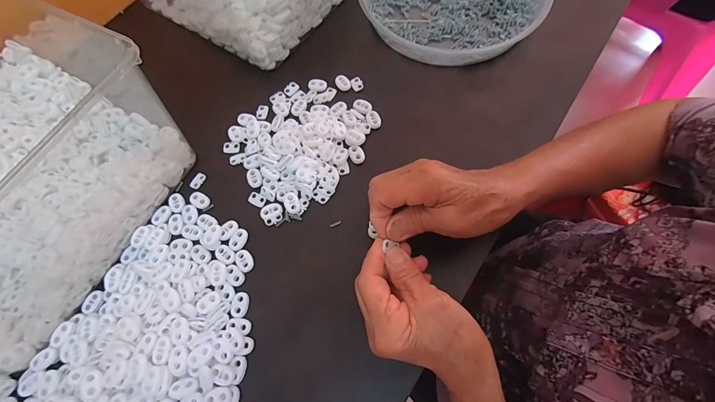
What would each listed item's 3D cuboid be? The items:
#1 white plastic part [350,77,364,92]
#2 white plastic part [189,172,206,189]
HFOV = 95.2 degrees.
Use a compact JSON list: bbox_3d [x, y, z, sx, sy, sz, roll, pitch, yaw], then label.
[{"bbox_3d":[0.000,-0.141,0.393,0.013,0.004,0.019,-30,71,-9],"label":"white plastic part"},{"bbox_3d":[-0.176,-0.023,0.359,0.012,0.004,0.019,22,71,10],"label":"white plastic part"}]

